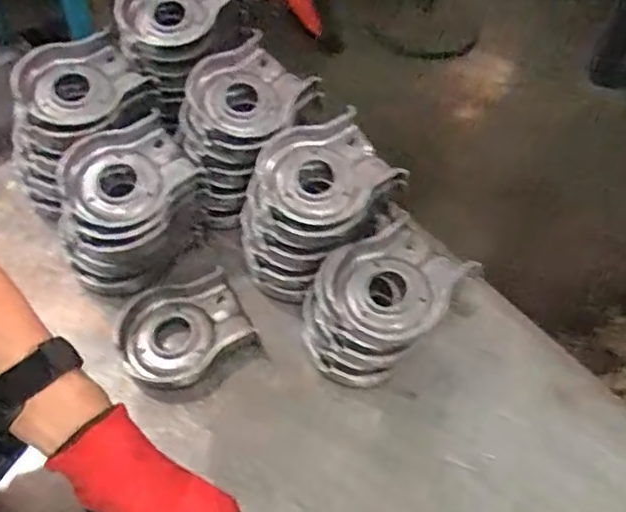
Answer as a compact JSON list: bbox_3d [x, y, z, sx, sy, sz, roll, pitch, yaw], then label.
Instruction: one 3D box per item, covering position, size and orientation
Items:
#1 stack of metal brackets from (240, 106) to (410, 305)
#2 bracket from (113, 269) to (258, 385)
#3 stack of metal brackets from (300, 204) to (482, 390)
[{"bbox_3d":[0.002,-0.042,0.602,0.121,0.132,0.141,34,57,20],"label":"stack of metal brackets"},{"bbox_3d":[-0.127,0.067,0.581,0.120,0.027,0.093,-20,56,-20],"label":"bracket"},{"bbox_3d":[0.065,0.045,0.571,0.114,0.092,0.146,33,56,19],"label":"stack of metal brackets"}]

